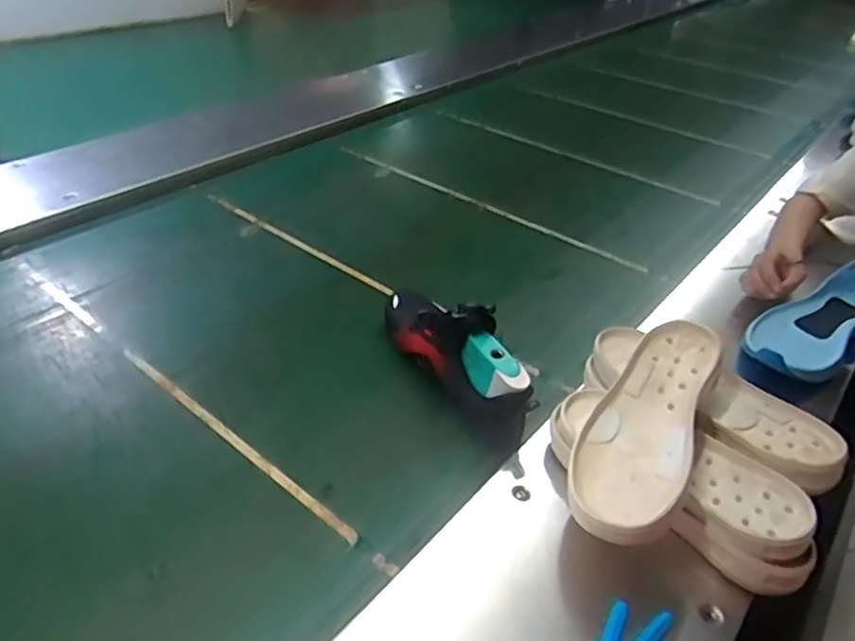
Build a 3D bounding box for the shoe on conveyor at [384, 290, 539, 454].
[{"bbox_3d":[0.019,0.014,0.732,0.083,0.092,0.293,-11,38,-20],"label":"shoe on conveyor"}]

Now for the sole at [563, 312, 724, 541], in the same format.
[{"bbox_3d":[0.203,0.088,0.579,0.096,0.053,0.251,23,40,25],"label":"sole"}]

